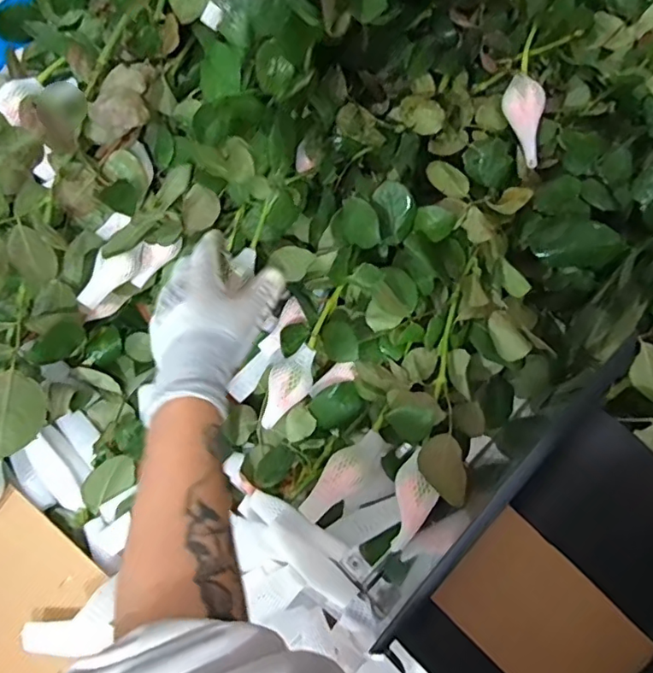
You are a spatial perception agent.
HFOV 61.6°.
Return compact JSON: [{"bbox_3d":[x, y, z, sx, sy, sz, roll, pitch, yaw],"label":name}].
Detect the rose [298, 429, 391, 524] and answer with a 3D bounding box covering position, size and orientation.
[{"bbox_3d":[0.013,0.109,0.431,0.029,0.033,0.084,41,79,13],"label":"rose"}]

